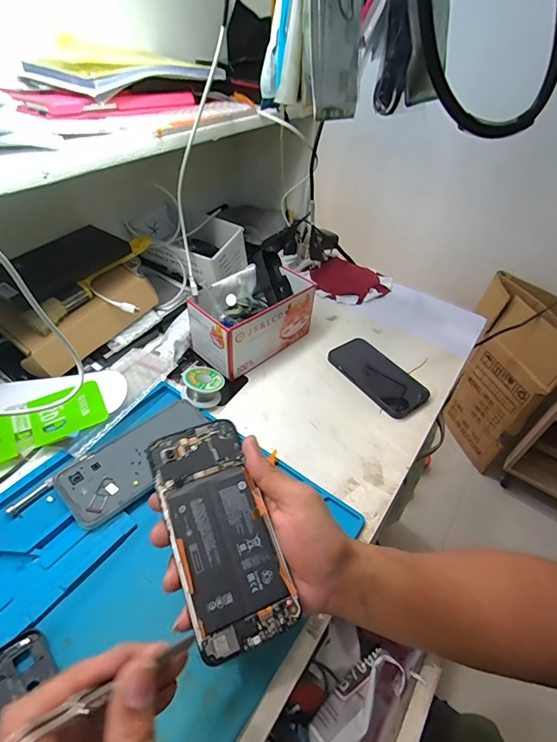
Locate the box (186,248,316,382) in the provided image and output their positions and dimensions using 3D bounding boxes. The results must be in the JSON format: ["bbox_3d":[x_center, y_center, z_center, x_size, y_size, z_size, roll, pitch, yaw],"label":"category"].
[{"bbox_3d":[-0.038,-0.090,0.599,0.104,0.105,0.178,37,52,27],"label":"box"}]

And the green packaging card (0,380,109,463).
[{"bbox_3d":[-0.292,0.062,0.473,0.154,0.006,0.071,-22,58,-20],"label":"green packaging card"}]

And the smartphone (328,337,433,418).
[{"bbox_3d":[0.149,0.007,0.588,0.074,0.017,0.146,-25,53,-28],"label":"smartphone"}]

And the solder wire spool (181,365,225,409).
[{"bbox_3d":[-0.102,0.019,0.533,0.054,0.036,0.057,4,45,-4],"label":"solder wire spool"}]

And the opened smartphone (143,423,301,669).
[{"bbox_3d":[-0.046,0.123,0.308,0.072,0.004,0.166,-17,69,-18],"label":"opened smartphone"}]

